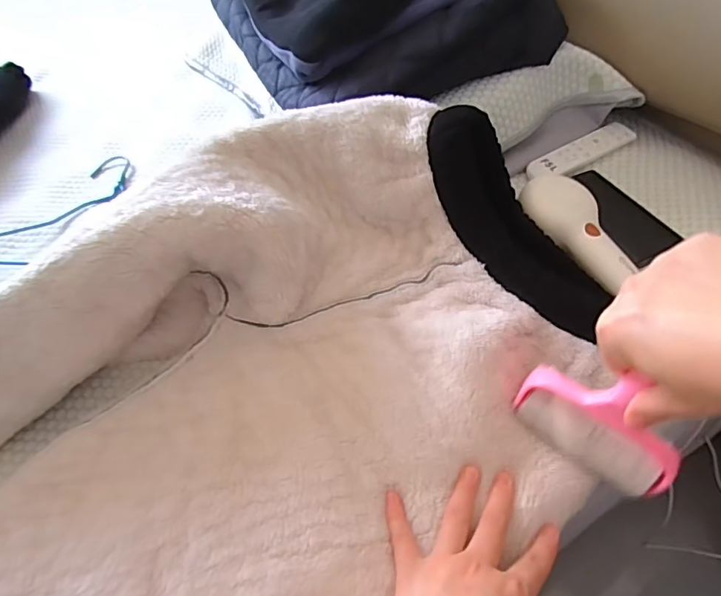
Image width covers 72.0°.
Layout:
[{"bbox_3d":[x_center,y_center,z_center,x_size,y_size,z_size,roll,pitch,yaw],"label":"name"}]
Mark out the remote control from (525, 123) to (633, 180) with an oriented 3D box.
[{"bbox_3d":[0.270,-0.181,0.610,0.148,0.019,0.034,-23,50,-14],"label":"remote control"}]

